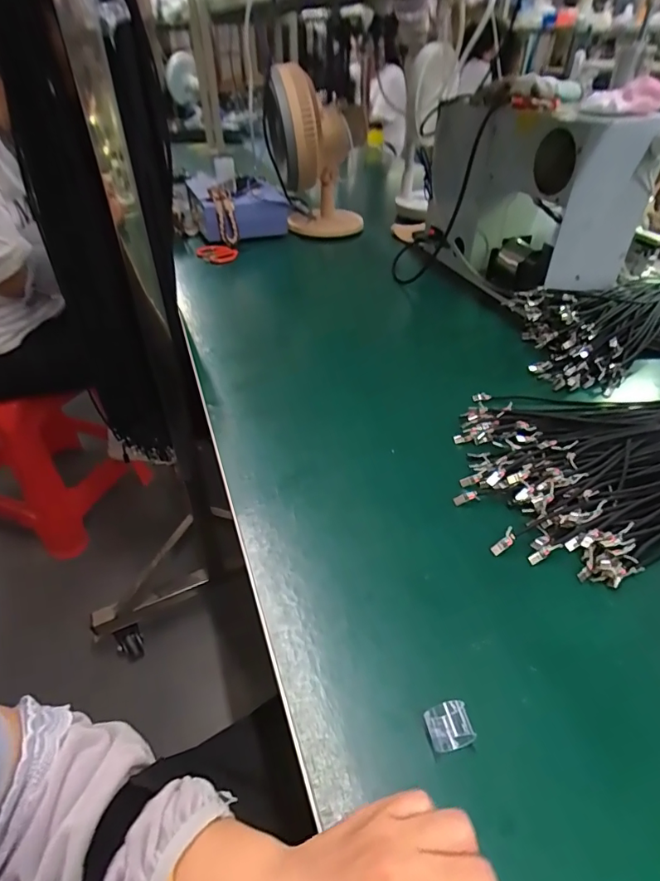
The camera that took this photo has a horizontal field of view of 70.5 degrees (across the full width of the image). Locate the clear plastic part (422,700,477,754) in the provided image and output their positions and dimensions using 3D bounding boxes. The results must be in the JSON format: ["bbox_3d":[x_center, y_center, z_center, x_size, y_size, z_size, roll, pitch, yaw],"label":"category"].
[{"bbox_3d":[0.079,0.186,0.306,0.027,0.026,0.022,-11,42,-13],"label":"clear plastic part"}]

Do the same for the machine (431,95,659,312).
[{"bbox_3d":[0.339,-0.424,0.805,0.224,0.255,0.382,-5,41,-7],"label":"machine"}]

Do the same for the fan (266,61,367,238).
[{"bbox_3d":[-0.030,-0.656,1.070,0.207,0.304,0.249,-2,41,-3],"label":"fan"}]

